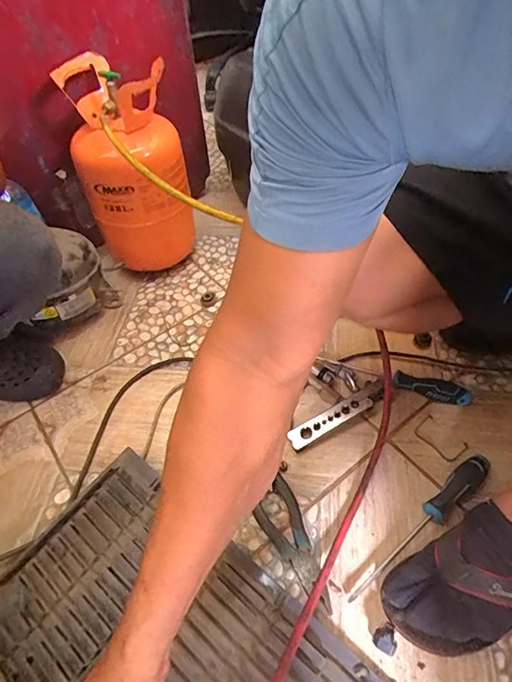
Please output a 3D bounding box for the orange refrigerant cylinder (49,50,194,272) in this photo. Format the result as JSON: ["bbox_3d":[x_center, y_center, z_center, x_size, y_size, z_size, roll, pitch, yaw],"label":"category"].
[{"bbox_3d":[-0.223,-0.313,0.766,0.177,0.312,0.217,-16,52,-9],"label":"orange refrigerant cylinder"}]

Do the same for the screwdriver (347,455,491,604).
[{"bbox_3d":[0.209,0.229,0.520,0.248,0.031,0.031,-35,57,-22],"label":"screwdriver"}]

